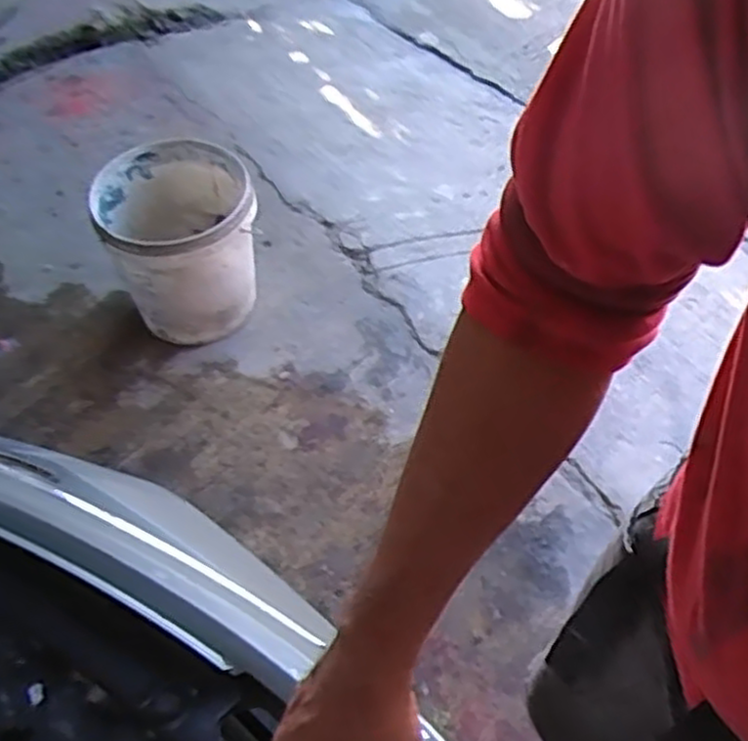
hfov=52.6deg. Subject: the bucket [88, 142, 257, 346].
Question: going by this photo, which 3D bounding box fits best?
[{"bbox_3d":[-0.376,-0.239,1.525,0.278,0.327,0.278,1,53,-1],"label":"bucket"}]

